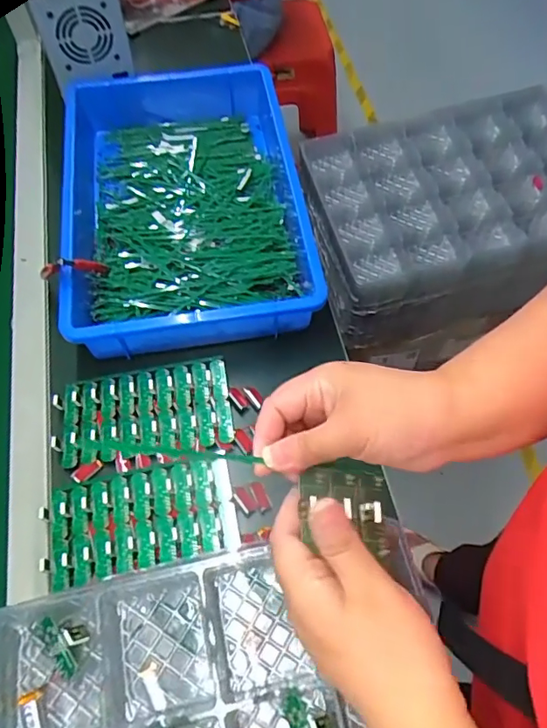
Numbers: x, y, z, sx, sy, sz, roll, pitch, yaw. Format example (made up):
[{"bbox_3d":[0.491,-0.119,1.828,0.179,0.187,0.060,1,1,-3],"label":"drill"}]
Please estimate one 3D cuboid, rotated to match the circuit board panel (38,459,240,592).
[{"bbox_3d":[-0.131,0.151,0.523,0.183,0.022,0.096,-11,61,-5],"label":"circuit board panel"}]

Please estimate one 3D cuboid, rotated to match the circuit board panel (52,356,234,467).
[{"bbox_3d":[-0.142,0.048,0.578,0.185,0.019,0.098,-8,61,-4],"label":"circuit board panel"}]

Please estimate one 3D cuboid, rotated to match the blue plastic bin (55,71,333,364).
[{"bbox_3d":[-0.129,-0.210,0.693,0.317,0.081,0.425,-8,61,-4],"label":"blue plastic bin"}]

